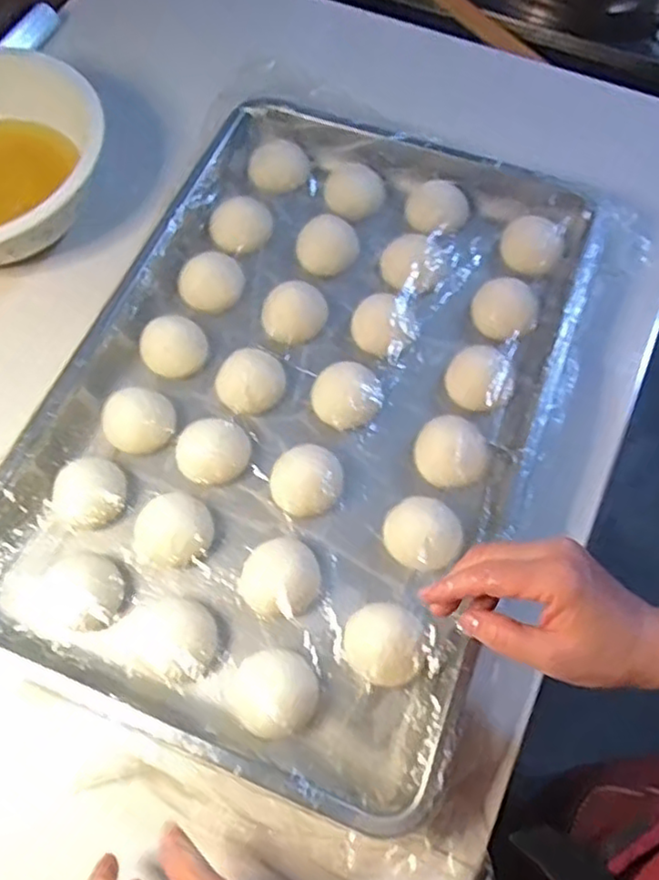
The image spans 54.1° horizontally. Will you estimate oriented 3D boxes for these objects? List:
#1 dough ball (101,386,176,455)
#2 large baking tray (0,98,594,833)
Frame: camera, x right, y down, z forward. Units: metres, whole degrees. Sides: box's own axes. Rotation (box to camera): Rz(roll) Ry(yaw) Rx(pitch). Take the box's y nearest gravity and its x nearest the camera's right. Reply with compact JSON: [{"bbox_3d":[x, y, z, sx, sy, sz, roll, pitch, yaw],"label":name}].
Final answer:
[{"bbox_3d":[-0.165,-0.016,0.555,0.060,0.031,0.059,-12,66,-5],"label":"dough ball"},{"bbox_3d":[-0.024,-0.042,0.554,0.376,0.044,0.560,19,67,9],"label":"large baking tray"}]

